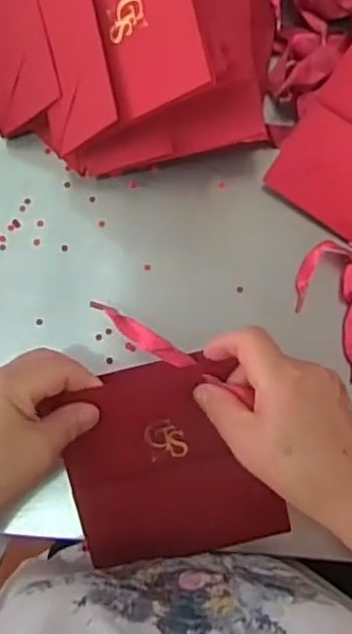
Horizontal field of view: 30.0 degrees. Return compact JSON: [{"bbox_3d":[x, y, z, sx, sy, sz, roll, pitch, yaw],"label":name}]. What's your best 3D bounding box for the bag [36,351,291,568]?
[{"bbox_3d":[-0.005,0.101,0.448,0.132,0.012,0.136,-15,97,-7],"label":"bag"}]

